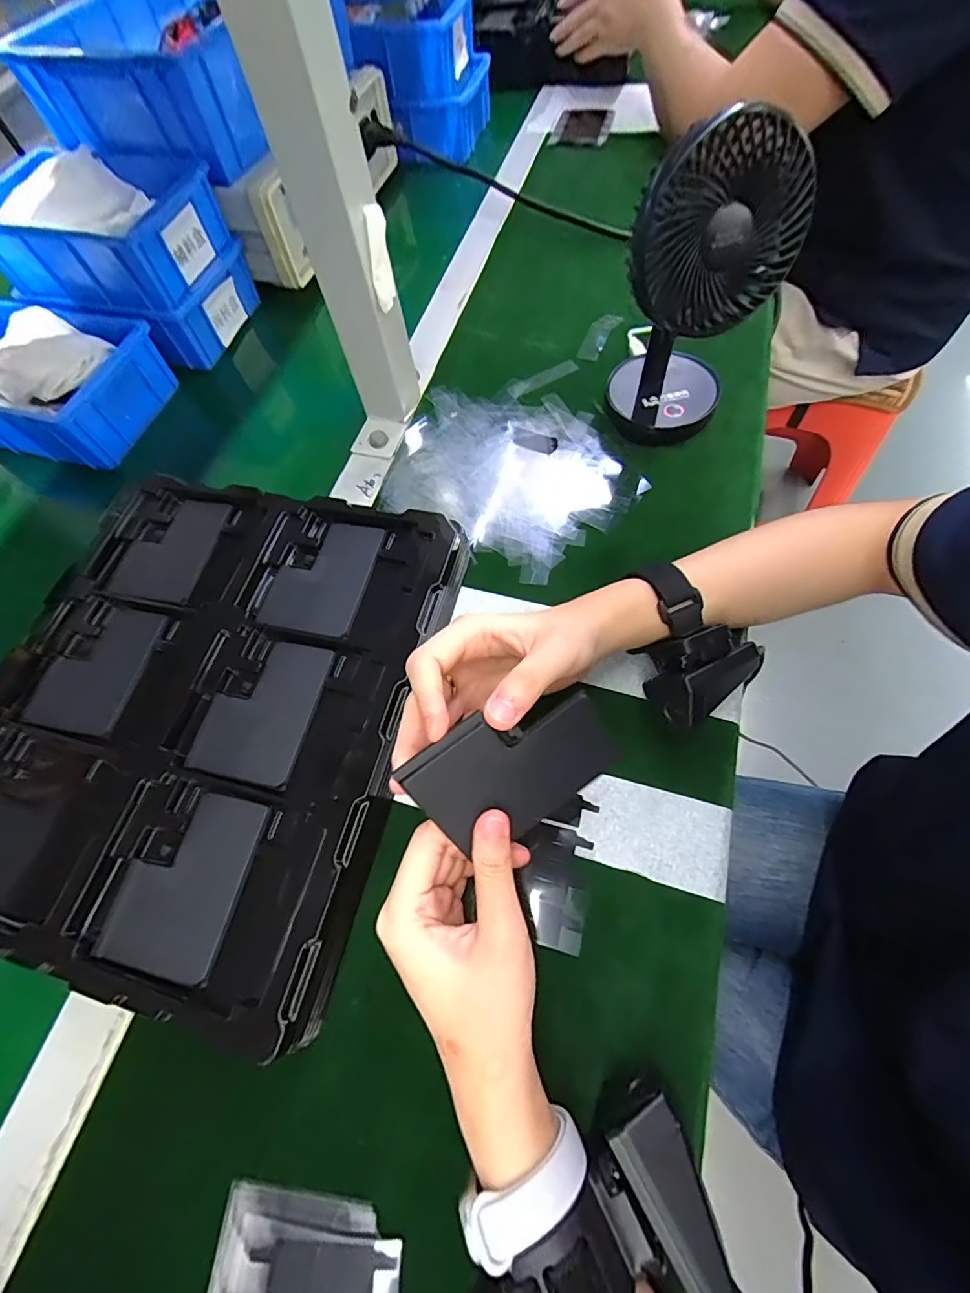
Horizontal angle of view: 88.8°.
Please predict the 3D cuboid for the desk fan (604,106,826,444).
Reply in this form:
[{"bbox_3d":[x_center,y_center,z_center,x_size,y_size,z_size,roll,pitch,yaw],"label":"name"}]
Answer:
[{"bbox_3d":[0.151,-0.240,0.356,0.095,0.193,0.095,21,69,14],"label":"desk fan"}]

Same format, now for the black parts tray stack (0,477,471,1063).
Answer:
[{"bbox_3d":[-0.188,0.031,0.328,0.290,0.042,0.323,11,66,10],"label":"black parts tray stack"}]

